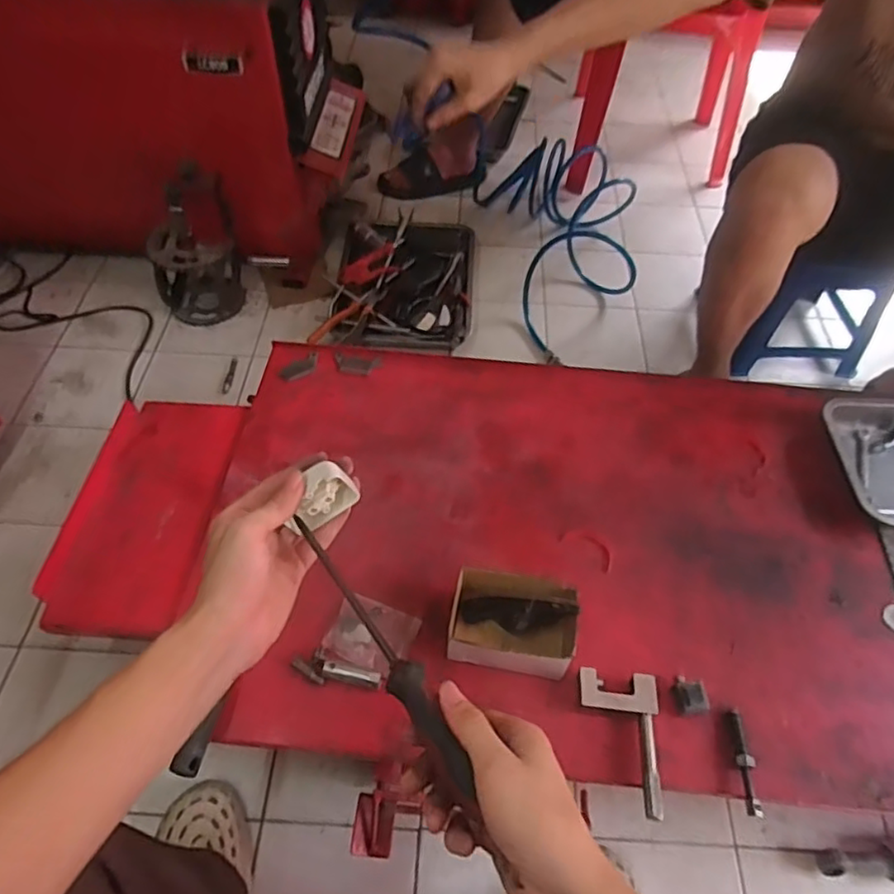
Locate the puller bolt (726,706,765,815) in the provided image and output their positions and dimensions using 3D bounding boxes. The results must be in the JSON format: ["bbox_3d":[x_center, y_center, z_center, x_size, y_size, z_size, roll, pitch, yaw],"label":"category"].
[{"bbox_3d":[0.325,0.342,0.683,0.018,0.020,0.108,3,56,4],"label":"puller bolt"}]

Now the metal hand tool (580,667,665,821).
[{"bbox_3d":[0.189,0.321,0.687,0.084,0.032,0.141,7,56,3],"label":"metal hand tool"}]

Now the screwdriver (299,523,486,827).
[{"bbox_3d":[-0.040,0.127,0.401,0.022,0.018,0.203,-31,71,-18],"label":"screwdriver"}]

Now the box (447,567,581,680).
[{"bbox_3d":[0.078,0.213,0.742,0.144,0.074,0.101,9,56,5],"label":"box"}]

